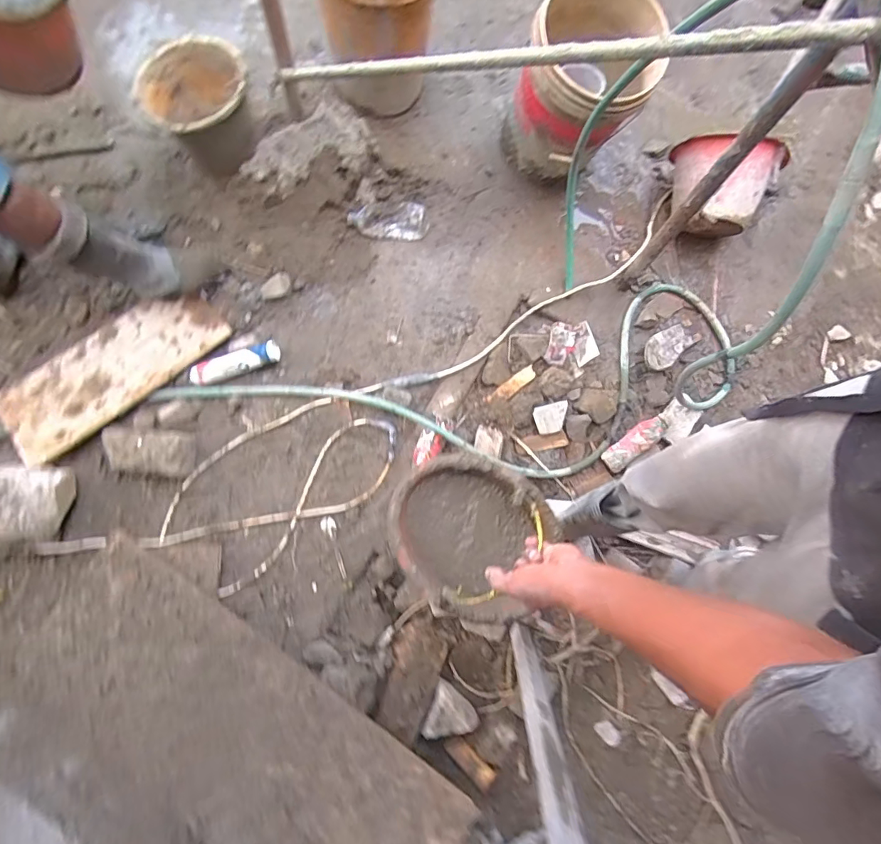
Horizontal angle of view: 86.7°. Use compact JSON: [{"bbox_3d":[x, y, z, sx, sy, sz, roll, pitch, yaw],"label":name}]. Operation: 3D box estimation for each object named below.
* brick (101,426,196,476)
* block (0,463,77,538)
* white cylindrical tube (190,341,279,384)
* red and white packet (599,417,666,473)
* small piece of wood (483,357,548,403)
[{"bbox_3d":[-0.720,0.072,1.143,0.233,0.068,0.105,4,77,0],"label":"brick"},{"bbox_3d":[-0.971,0.184,1.100,0.172,0.087,0.163,2,78,-4],"label":"block"},{"bbox_3d":[-0.526,-0.147,1.192,0.235,0.058,0.055,-19,80,-9],"label":"white cylindrical tube"},{"bbox_3d":[0.501,0.052,1.202,0.173,0.050,0.065,-38,83,-11],"label":"red and white packet"},{"bbox_3d":[0.204,-0.105,1.246,0.195,0.008,0.041,-35,83,-11],"label":"small piece of wood"}]

